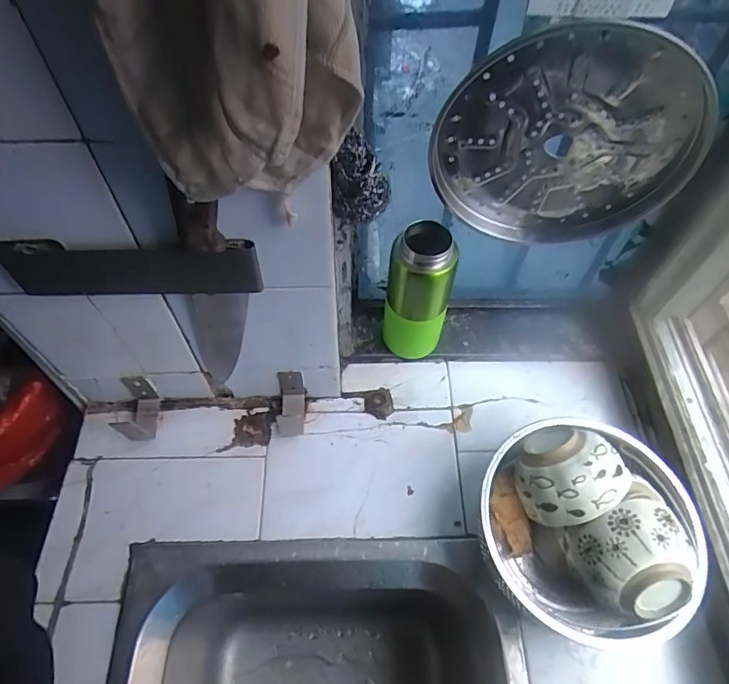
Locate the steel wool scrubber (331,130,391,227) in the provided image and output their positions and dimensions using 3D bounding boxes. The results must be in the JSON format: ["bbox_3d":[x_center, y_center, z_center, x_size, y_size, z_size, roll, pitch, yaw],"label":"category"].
[{"bbox_3d":[-0.002,-0.118,0.375,0.041,0.063,0.030,2,58,1],"label":"steel wool scrubber"}]

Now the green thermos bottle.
[{"bbox_3d":[0.063,-0.050,0.618,0.075,0.194,0.064,8,59,5],"label":"green thermos bottle"}]

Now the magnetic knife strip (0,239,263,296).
[{"bbox_3d":[-0.187,-0.059,0.423,0.199,0.055,0.013,-3,58,-2],"label":"magnetic knife strip"}]

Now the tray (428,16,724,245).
[{"bbox_3d":[0.183,-0.180,0.488,0.229,0.219,0.022,6,59,4],"label":"tray"}]

